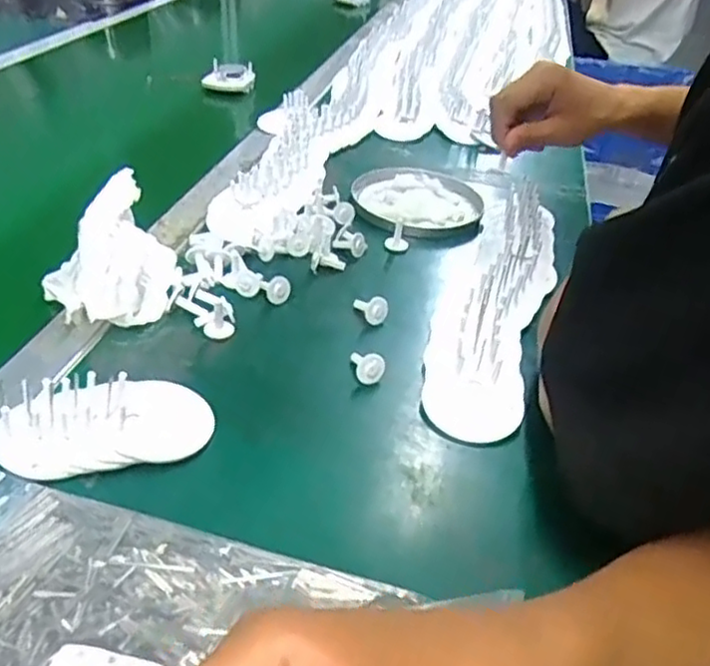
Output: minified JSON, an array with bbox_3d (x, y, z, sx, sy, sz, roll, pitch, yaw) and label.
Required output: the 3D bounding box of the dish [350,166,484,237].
[{"bbox_3d":[0.063,-0.134,0.693,0.128,0.015,0.149,1,36,-3],"label":"dish"}]

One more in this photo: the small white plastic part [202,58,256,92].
[{"bbox_3d":[-0.177,-0.359,0.960,0.072,0.039,0.017,1,36,-3],"label":"small white plastic part"}]

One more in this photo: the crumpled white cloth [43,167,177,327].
[{"bbox_3d":[-0.176,-0.058,0.490,0.086,0.073,0.098,-2,36,-7],"label":"crumpled white cloth"}]

